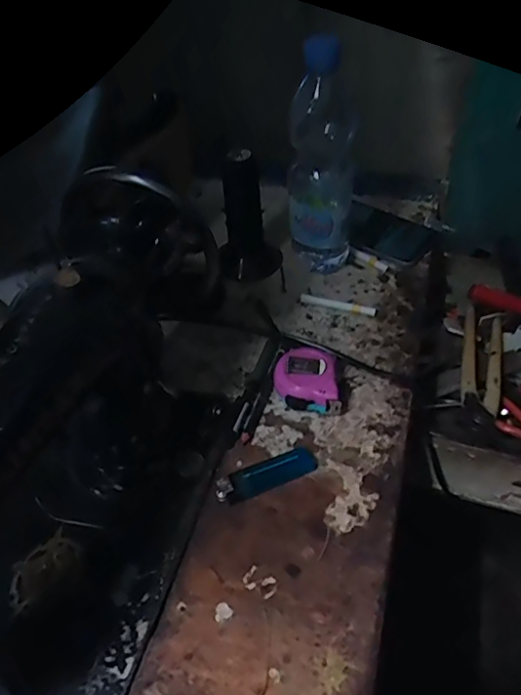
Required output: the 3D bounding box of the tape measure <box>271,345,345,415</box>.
[{"bbox_3d":[0.045,0.029,0.501,0.065,0.035,0.059,4,45,4],"label":"tape measure"}]

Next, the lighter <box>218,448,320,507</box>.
[{"bbox_3d":[0.005,0.104,0.448,0.085,0.009,0.023,-18,48,-16],"label":"lighter"}]

